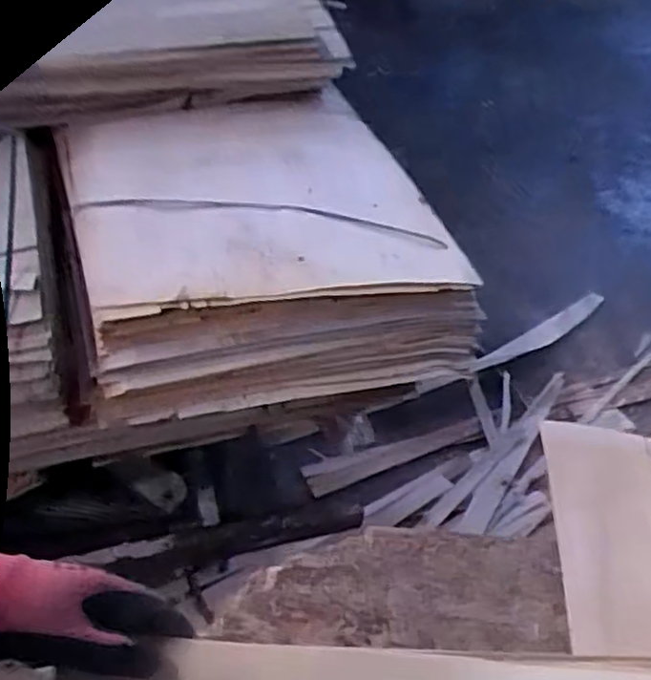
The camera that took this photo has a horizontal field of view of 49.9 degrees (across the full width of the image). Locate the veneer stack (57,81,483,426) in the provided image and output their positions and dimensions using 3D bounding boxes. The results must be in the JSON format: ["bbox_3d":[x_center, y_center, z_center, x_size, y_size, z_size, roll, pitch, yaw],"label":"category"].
[{"bbox_3d":[-0.114,-0.194,1.237,0.606,0.223,0.625,-11,46,-18],"label":"veneer stack"}]

